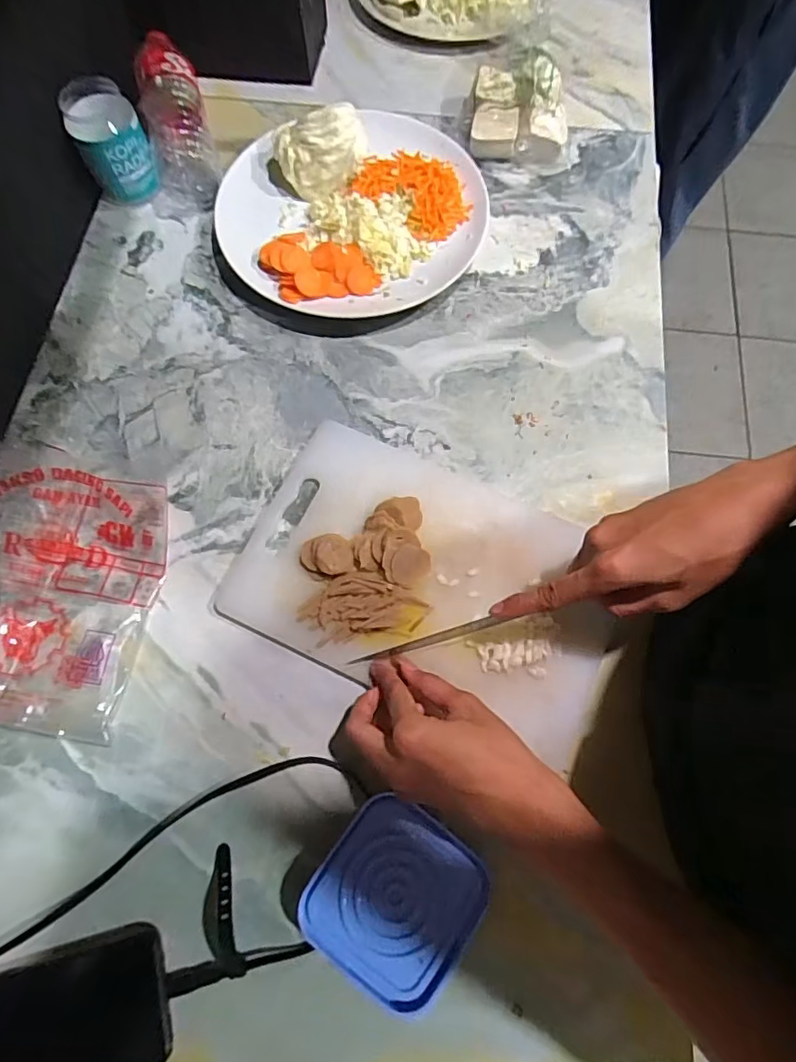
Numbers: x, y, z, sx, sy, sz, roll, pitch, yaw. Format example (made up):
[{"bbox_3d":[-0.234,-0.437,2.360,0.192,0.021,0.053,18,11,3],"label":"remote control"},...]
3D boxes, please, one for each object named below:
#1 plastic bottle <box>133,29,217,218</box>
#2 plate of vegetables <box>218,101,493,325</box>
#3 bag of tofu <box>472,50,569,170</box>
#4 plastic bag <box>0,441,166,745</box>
[{"bbox_3d":[-0.232,-0.426,0.576,0.061,0.070,0.193,-16,72,-6],"label":"plastic bottle"},{"bbox_3d":[-0.041,-0.318,0.541,0.259,0.073,0.229,-11,71,-4],"label":"plate of vegetables"},{"bbox_3d":[0.127,-0.445,0.588,0.095,0.061,0.096,1,71,0],"label":"bag of tofu"},{"bbox_3d":[-0.288,0.038,0.442,0.177,0.030,0.220,9,71,3],"label":"plastic bag"}]

